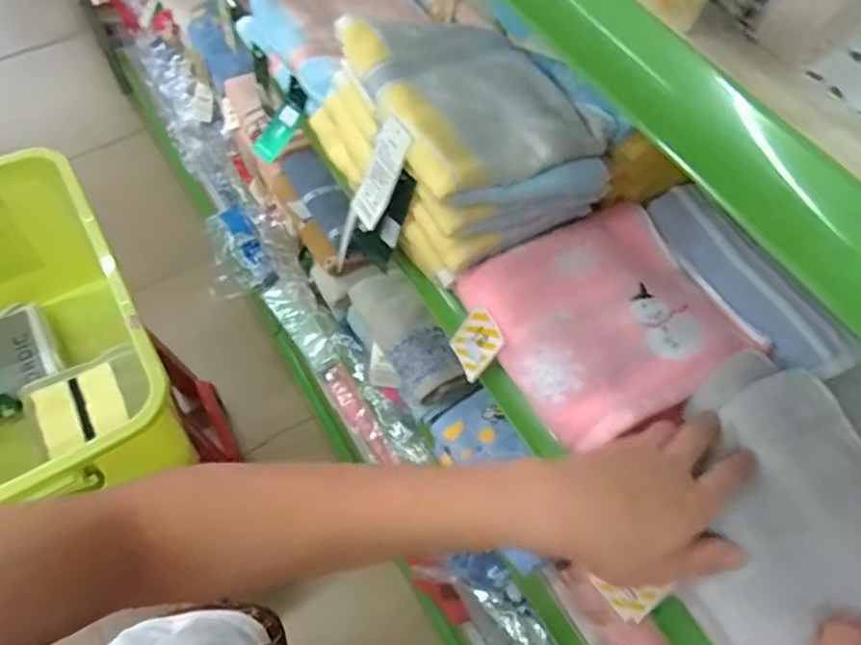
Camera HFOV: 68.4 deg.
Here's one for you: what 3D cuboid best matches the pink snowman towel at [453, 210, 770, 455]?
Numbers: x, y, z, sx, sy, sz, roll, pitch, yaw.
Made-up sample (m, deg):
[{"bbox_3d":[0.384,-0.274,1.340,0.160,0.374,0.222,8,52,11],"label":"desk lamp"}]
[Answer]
[{"bbox_3d":[0.142,-0.007,0.505,0.197,0.033,0.169,-28,64,-17],"label":"pink snowman towel"}]

